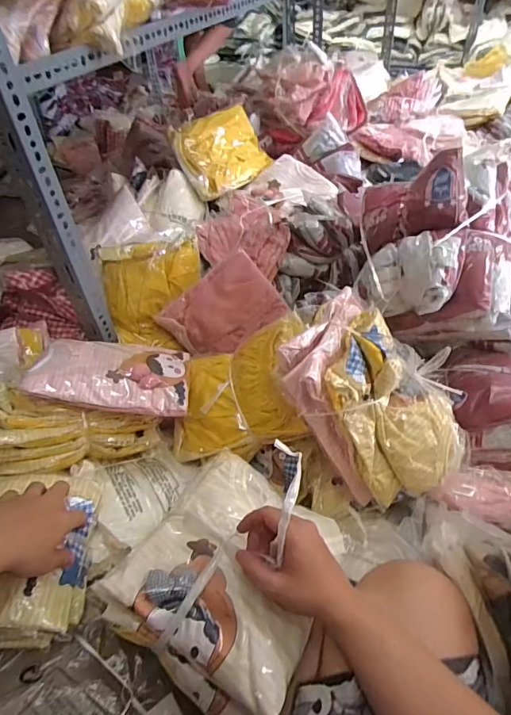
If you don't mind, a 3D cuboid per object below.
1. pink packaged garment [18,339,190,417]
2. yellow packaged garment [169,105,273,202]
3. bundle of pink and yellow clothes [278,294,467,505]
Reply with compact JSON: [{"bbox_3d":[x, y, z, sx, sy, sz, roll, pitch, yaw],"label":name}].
[{"bbox_3d":[-0.242,0.019,0.763,0.249,0.034,0.190,7,29,-9],"label":"pink packaged garment"},{"bbox_3d":[-0.082,-0.551,1.162,0.281,0.038,0.218,-36,86,-30],"label":"yellow packaged garment"},{"bbox_3d":[0.169,0.066,0.687,0.191,0.148,0.309,-32,92,1],"label":"bundle of pink and yellow clothes"}]

